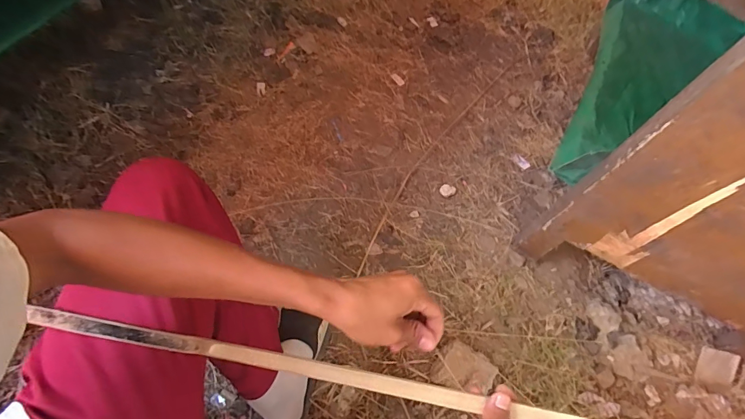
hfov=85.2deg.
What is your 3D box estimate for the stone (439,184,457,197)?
[{"bbox_3d":[0.182,-0.046,0.975,0.039,0.011,0.031,2,61,0],"label":"stone"}]

